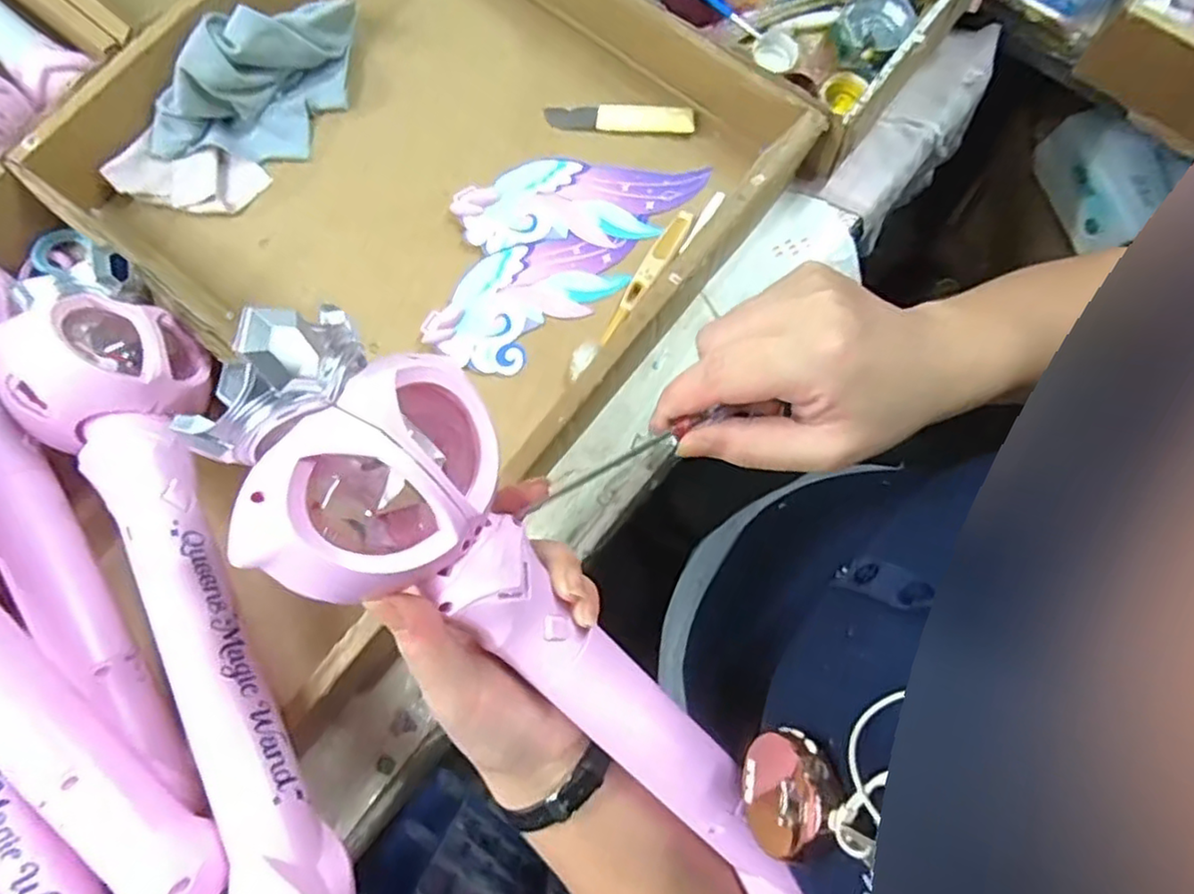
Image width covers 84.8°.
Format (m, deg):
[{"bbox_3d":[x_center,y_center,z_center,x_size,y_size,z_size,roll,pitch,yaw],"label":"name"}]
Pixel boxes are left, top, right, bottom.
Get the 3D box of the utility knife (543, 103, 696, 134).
[{"bbox_3d":[0.016,-0.233,0.463,0.104,0.015,0.021,4,79,0],"label":"utility knife"}]

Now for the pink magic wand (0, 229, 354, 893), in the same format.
[{"bbox_3d":[-0.218,0.052,0.328,0.071,0.070,0.365,-26,80,-5],"label":"pink magic wand"}]

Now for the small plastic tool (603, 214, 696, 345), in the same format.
[{"bbox_3d":[0.033,-0.114,0.433,0.014,0.011,0.105,32,80,5],"label":"small plastic tool"}]

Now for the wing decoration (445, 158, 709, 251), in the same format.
[{"bbox_3d":[-0.010,-0.169,0.445,0.165,0.010,0.061,-3,79,-1],"label":"wing decoration"}]

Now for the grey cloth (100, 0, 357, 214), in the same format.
[{"bbox_3d":[-0.236,-0.231,0.438,0.196,0.054,0.075,-44,83,-8],"label":"grey cloth"}]

